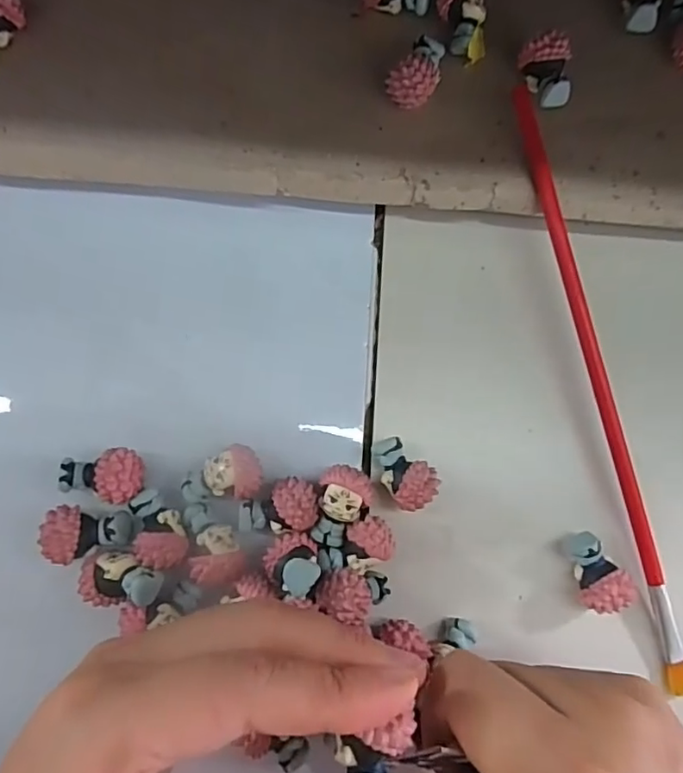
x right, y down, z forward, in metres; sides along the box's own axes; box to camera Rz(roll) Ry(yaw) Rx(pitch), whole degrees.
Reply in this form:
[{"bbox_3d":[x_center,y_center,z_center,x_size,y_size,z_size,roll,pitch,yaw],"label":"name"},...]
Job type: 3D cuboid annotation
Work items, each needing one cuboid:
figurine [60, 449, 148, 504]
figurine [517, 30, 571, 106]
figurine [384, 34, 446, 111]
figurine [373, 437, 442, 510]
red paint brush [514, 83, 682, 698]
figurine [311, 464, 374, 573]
[{"bbox_3d":[-0.087,0.033,0.207,0.027,0.017,0.019,-3,81,-5],"label":"figurine"},{"bbox_3d":[0.086,-0.129,0.232,0.018,0.015,0.027,-22,83,-7],"label":"figurine"},{"bbox_3d":[0.031,-0.126,0.226,0.018,0.018,0.031,26,80,0],"label":"figurine"},{"bbox_3d":[0.023,0.033,0.218,0.018,0.020,0.027,-44,87,-9],"label":"figurine"},{"bbox_3d":[0.104,-0.002,0.226,0.010,0.009,0.248,-13,82,-6],"label":"red paint brush"},{"bbox_3d":[0.000,0.049,0.212,0.019,0.014,0.038,10,81,-3],"label":"figurine"}]

